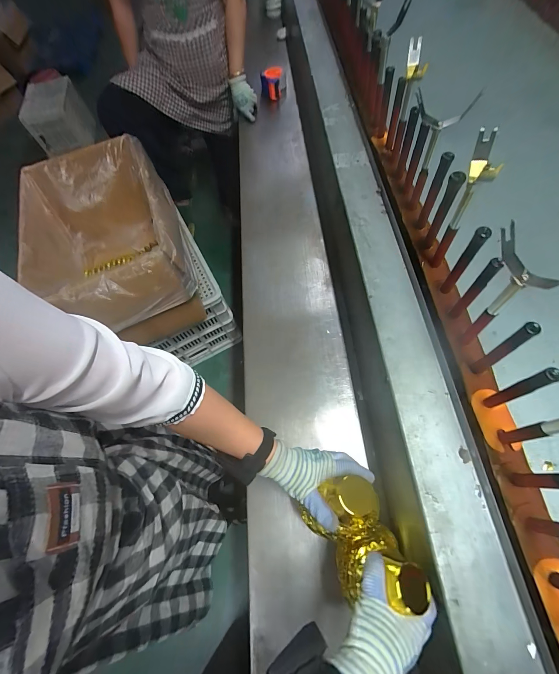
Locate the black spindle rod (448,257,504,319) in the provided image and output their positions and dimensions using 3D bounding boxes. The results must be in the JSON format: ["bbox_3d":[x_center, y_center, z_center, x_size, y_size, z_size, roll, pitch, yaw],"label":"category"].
[{"bbox_3d":[0.292,-0.066,0.444,0.014,0.140,0.017,-41,67,-18],"label":"black spindle rod"}]

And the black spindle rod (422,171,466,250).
[{"bbox_3d":[0.279,-0.212,0.503,0.024,0.144,0.020,27,66,17],"label":"black spindle rod"}]

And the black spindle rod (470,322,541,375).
[{"bbox_3d":[0.300,0.019,0.394,0.014,0.141,0.017,-32,64,-14],"label":"black spindle rod"}]

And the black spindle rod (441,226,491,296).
[{"bbox_3d":[0.291,-0.114,0.465,0.017,0.149,0.019,40,71,22],"label":"black spindle rod"}]

